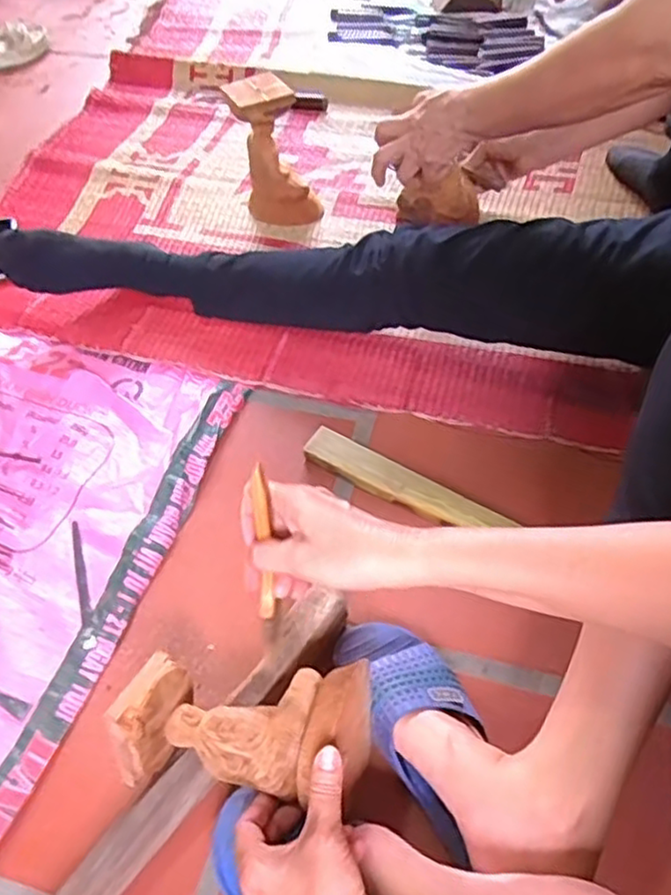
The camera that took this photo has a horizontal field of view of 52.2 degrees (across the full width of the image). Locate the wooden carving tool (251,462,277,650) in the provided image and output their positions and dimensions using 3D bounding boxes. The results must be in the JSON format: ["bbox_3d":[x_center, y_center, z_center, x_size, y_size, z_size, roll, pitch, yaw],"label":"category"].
[{"bbox_3d":[-0.049,0.082,0.479,0.011,0.155,0.010,2,27,5],"label":"wooden carving tool"}]

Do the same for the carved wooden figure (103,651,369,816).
[{"bbox_3d":[-0.066,0.197,0.495,0.190,0.057,0.084,-5,51,19],"label":"carved wooden figure"}]

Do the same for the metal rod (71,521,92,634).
[{"bbox_3d":[-0.250,0.123,0.670,0.010,0.004,0.123,-17,54,-9],"label":"metal rod"}]

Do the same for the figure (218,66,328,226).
[{"bbox_3d":[-0.085,-0.416,0.964,0.115,0.175,0.085,-5,53,0],"label":"figure"}]

